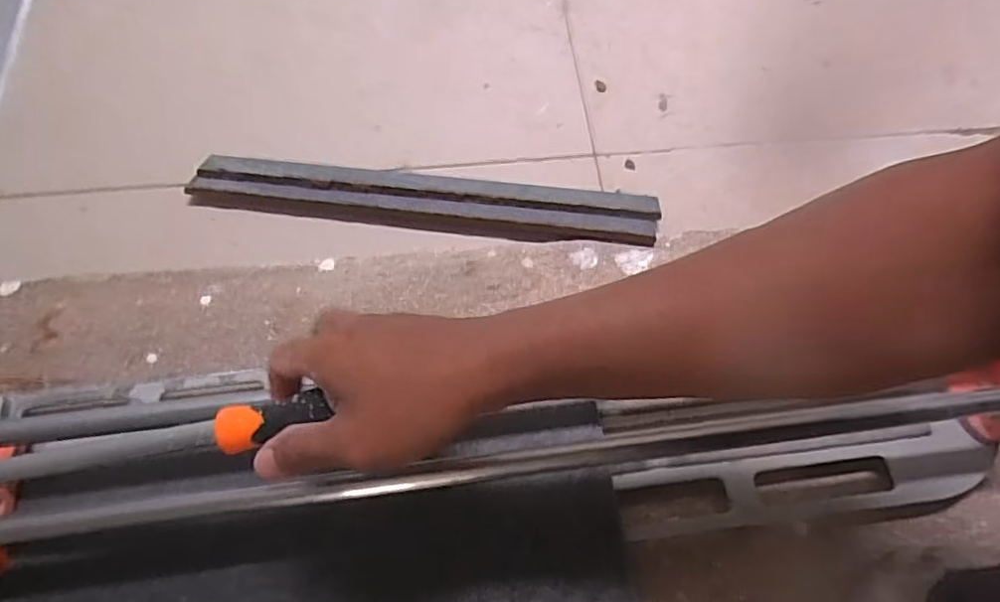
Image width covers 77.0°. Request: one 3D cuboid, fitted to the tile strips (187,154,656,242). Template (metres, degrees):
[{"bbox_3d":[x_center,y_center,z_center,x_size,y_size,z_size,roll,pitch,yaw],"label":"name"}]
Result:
[{"bbox_3d":[-0.063,-0.089,0.543,0.391,0.017,0.048,5,62,2],"label":"tile strips"}]

